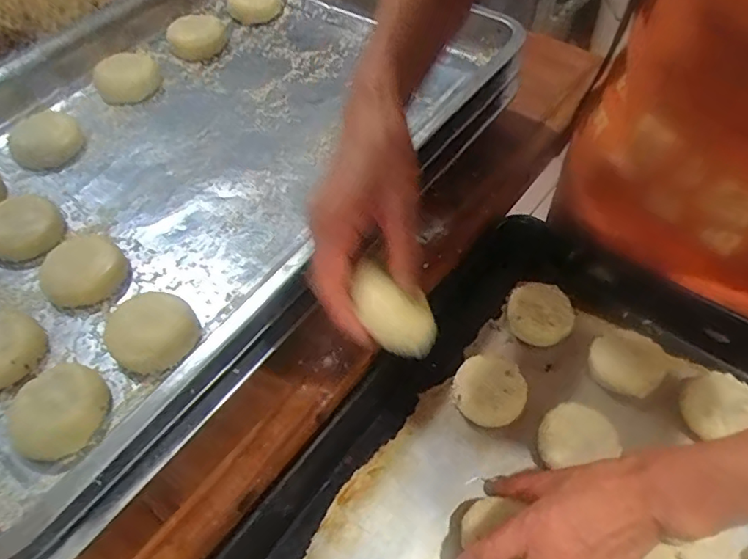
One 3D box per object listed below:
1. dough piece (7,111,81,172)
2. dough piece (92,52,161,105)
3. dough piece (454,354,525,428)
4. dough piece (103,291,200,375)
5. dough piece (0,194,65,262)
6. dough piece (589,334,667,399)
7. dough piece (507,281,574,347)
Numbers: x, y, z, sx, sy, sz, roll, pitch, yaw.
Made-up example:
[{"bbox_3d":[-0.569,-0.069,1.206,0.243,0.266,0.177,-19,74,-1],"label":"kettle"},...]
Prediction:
[{"bbox_3d":[-0.314,-0.132,0.525,0.063,0.018,0.080,-31,60,-20],"label":"dough piece"},{"bbox_3d":[-0.264,-0.217,0.584,0.065,0.024,0.073,-23,57,-14],"label":"dough piece"},{"bbox_3d":[0.096,0.095,0.465,0.057,0.024,0.059,-1,54,1],"label":"dough piece"},{"bbox_3d":[-0.156,0.034,0.385,0.057,0.017,0.061,-1,54,1],"label":"dough piece"},{"bbox_3d":[-0.296,-0.048,0.453,0.071,0.023,0.060,38,63,24],"label":"dough piece"},{"bbox_3d":[0.219,0.073,0.479,0.059,0.018,0.051,26,59,18],"label":"dough piece"},{"bbox_3d":[0.153,0.032,0.506,0.057,0.024,0.063,7,55,6],"label":"dough piece"}]

